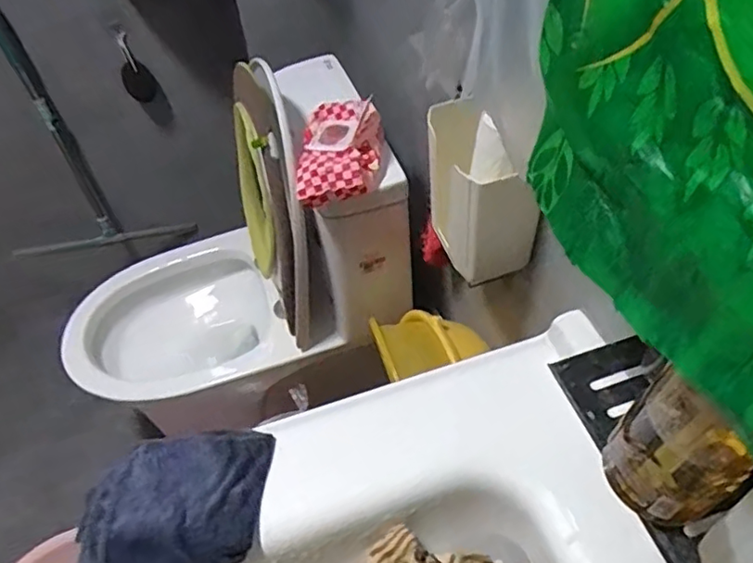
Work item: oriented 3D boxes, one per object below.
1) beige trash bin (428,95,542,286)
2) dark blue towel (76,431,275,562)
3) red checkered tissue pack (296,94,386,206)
[{"bbox_3d":[0.114,-0.094,0.691,0.076,0.152,0.124,-21,51,-12],"label":"beige trash bin"},{"bbox_3d":[-0.177,0.206,0.547,0.162,0.027,0.133,-10,50,-2],"label":"dark blue towel"},{"bbox_3d":[-0.055,-0.198,0.904,0.124,0.056,0.194,-4,50,3],"label":"red checkered tissue pack"}]

